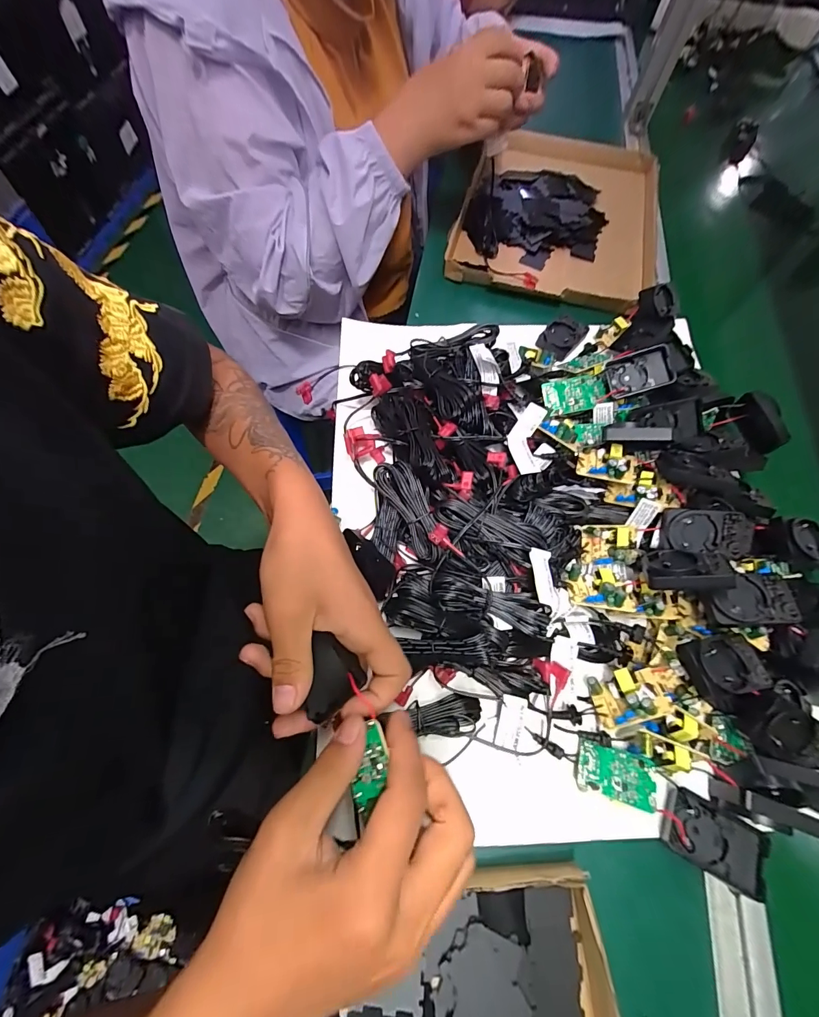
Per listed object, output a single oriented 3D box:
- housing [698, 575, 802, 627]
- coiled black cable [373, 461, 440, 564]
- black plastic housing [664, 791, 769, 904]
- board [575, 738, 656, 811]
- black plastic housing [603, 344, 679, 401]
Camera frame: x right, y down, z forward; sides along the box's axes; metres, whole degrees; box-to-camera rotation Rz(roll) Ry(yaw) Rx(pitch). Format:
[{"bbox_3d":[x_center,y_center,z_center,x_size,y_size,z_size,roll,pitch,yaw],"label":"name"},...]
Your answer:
[{"bbox_3d":[0.263,0.071,0.313,0.064,0.013,0.037,1,66,-3],"label":"housing"},{"bbox_3d":[0.001,0.002,0.351,0.033,0.015,0.092,-24,85,-12],"label":"coiled black cable"},{"bbox_3d":[0.213,0.232,0.283,0.058,0.014,0.041,24,59,27],"label":"black plastic housing"},{"bbox_3d":[0.151,0.196,0.298,0.051,0.016,0.033,12,51,16],"label":"board"},{"bbox_3d":[0.239,-0.142,0.420,0.060,0.014,0.042,-12,91,22],"label":"black plastic housing"}]

